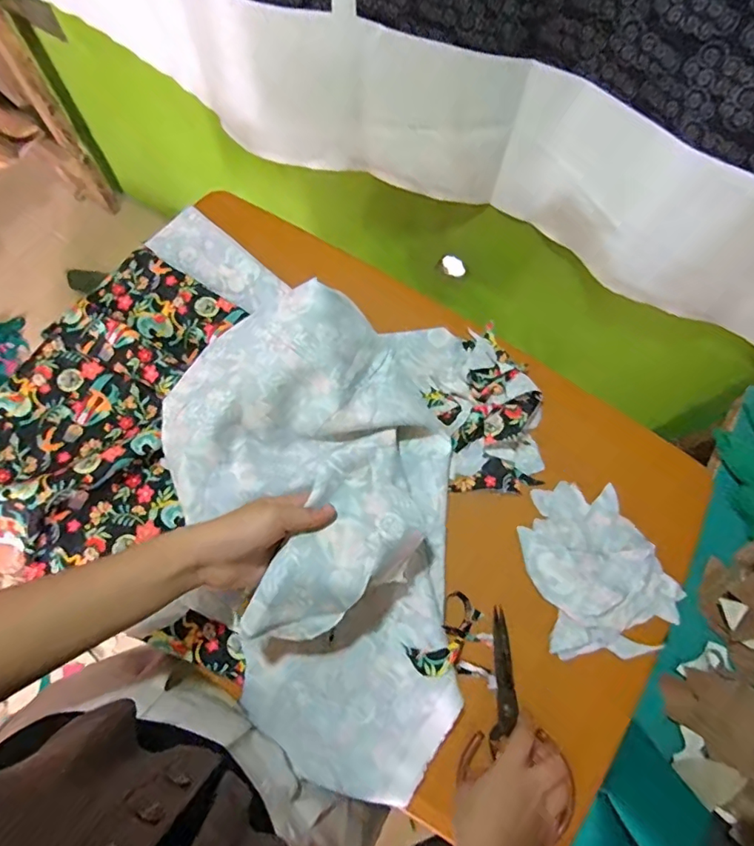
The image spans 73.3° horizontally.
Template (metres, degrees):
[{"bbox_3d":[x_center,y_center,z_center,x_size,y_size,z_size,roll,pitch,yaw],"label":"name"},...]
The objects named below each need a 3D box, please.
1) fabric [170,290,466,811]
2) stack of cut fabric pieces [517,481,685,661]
[{"bbox_3d":[-0.059,0.092,0.483,0.304,0.131,0.462,3,71,-2],"label":"fabric"},{"bbox_3d":[0.239,0.155,0.547,0.142,0.013,0.182,-11,72,-6],"label":"stack of cut fabric pieces"}]

